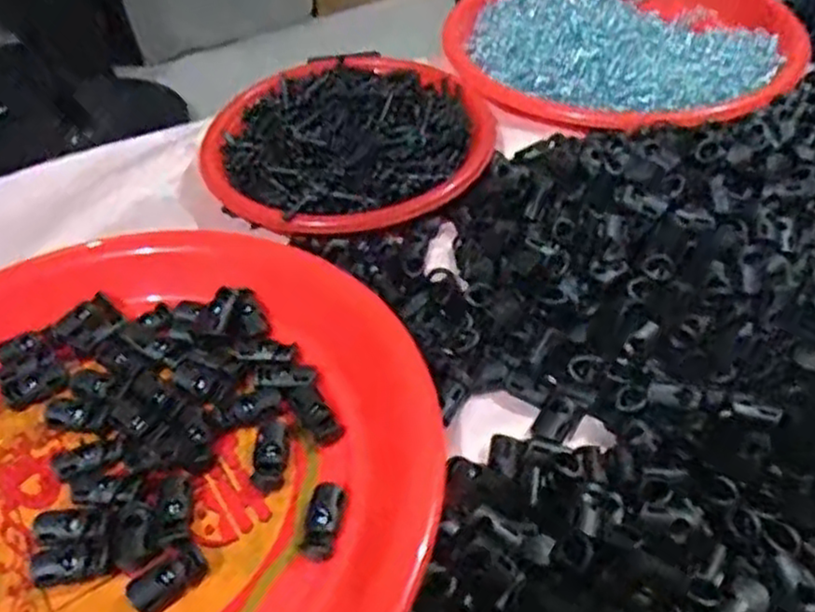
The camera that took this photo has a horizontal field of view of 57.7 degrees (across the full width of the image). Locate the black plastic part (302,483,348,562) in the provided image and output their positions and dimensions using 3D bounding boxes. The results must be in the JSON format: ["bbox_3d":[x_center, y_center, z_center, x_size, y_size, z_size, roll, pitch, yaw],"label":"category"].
[{"bbox_3d":[-0.031,0.078,0.273,0.014,0.005,0.028,5,48,11],"label":"black plastic part"}]

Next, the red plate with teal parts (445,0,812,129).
[{"bbox_3d":[0.148,-0.186,0.500,0.218,0.027,0.233,-3,47,3],"label":"red plate with teal parts"}]

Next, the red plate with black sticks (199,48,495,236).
[{"bbox_3d":[-0.034,-0.097,0.423,0.157,0.022,0.148,-3,47,3],"label":"red plate with black sticks"}]

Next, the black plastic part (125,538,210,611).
[{"bbox_3d":[-0.084,0.096,0.261,0.015,0.006,0.026,34,58,31],"label":"black plastic part"}]

